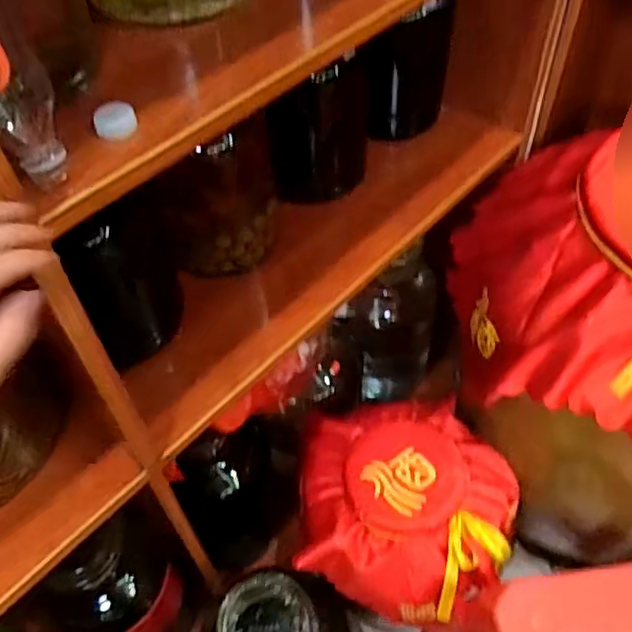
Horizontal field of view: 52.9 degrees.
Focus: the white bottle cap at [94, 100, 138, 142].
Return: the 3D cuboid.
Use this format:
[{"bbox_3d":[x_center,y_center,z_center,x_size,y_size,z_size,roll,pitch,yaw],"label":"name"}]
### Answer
[{"bbox_3d":[-0.160,-0.156,0.507,0.031,0.017,0.034,-2,51,3],"label":"white bottle cap"}]

